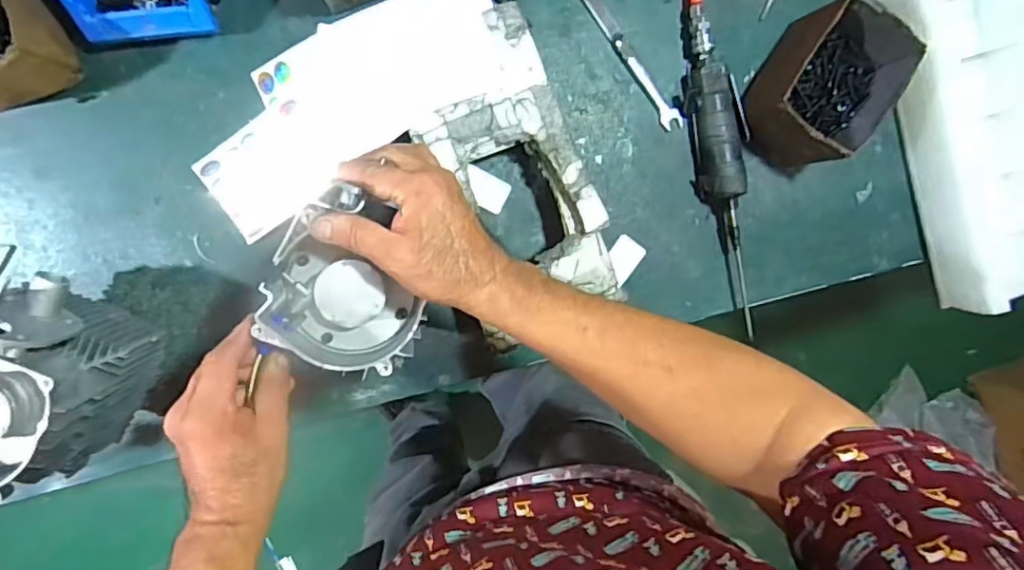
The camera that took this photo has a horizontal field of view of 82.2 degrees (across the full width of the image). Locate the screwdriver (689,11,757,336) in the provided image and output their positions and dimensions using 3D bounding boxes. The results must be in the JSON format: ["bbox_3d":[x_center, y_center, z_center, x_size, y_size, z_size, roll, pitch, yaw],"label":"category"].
[{"bbox_3d":[0.237,-0.119,0.655,0.052,0.038,0.366,-13,98,-5],"label":"screwdriver"}]

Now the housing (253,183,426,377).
[{"bbox_3d":[-0.119,-0.001,0.442,0.121,0.052,0.123,-1,97,-7],"label":"housing"}]

